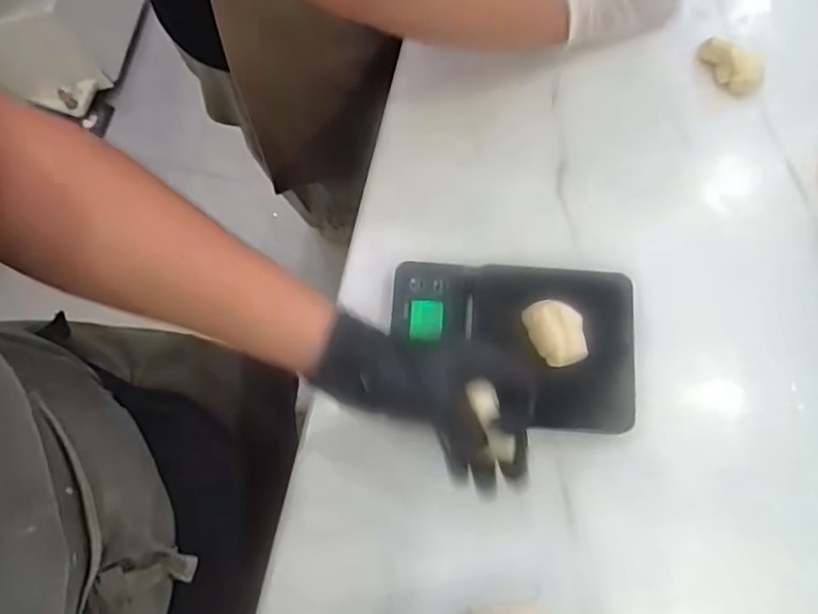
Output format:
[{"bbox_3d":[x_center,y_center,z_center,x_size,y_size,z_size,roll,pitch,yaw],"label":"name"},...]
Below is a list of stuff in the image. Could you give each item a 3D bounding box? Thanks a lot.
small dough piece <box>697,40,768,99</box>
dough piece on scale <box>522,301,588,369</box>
[{"bbox_3d":[0.299,-0.223,0.546,0.033,0.026,0.062,-28,79,-6],"label":"small dough piece"},{"bbox_3d":[0.111,0.020,0.452,0.040,0.031,0.049,-7,78,-2],"label":"dough piece on scale"}]

